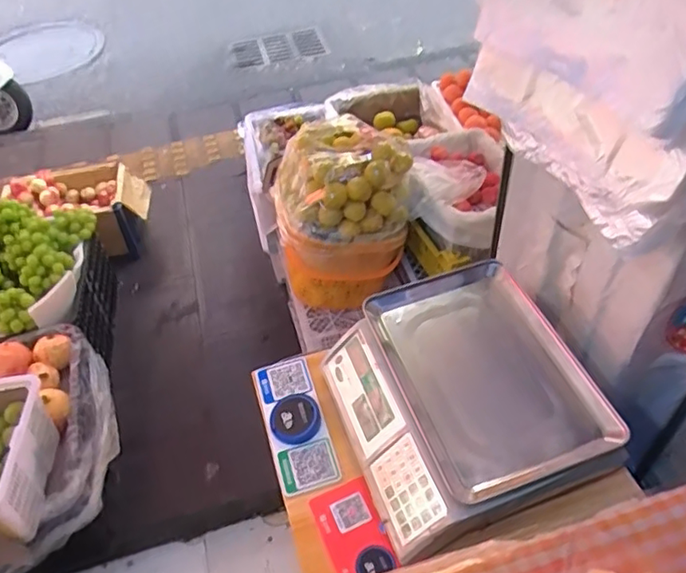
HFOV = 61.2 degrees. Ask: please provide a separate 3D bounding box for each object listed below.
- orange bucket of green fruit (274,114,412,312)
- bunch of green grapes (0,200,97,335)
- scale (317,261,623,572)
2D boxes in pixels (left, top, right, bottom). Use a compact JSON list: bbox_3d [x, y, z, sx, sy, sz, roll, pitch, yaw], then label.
[{"bbox_3d":[-0.007,-0.174,1.363,0.288,0.359,0.263,-3,47,4],"label":"orange bucket of green fruit"},{"bbox_3d":[-0.854,-0.060,1.553,0.367,0.148,0.448,-23,49,-14],"label":"bunch of green grapes"},{"bbox_3d":[0.156,0.149,0.810,0.301,0.116,0.332,-19,48,-11],"label":"scale"}]

